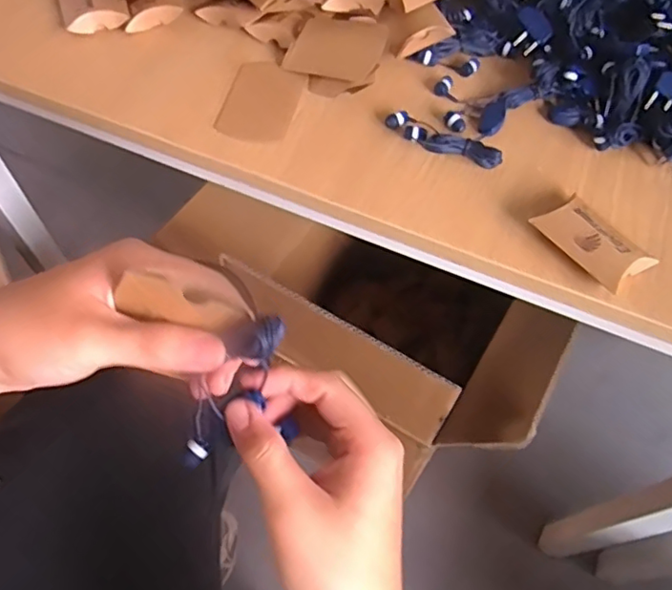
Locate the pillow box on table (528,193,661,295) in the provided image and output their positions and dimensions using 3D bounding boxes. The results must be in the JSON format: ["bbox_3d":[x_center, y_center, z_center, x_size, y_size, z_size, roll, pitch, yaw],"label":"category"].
[{"bbox_3d":[0.180,-0.038,0.408,0.048,0.020,0.072,-34,66,-20],"label":"pillow box on table"}]

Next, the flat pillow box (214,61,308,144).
[{"bbox_3d":[-0.060,-0.159,0.479,0.058,0.004,0.090,13,60,5],"label":"flat pillow box"}]

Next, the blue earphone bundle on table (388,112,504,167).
[{"bbox_3d":[0.081,-0.119,0.450,0.092,0.014,0.017,27,62,13],"label":"blue earphone bundle on table"}]

